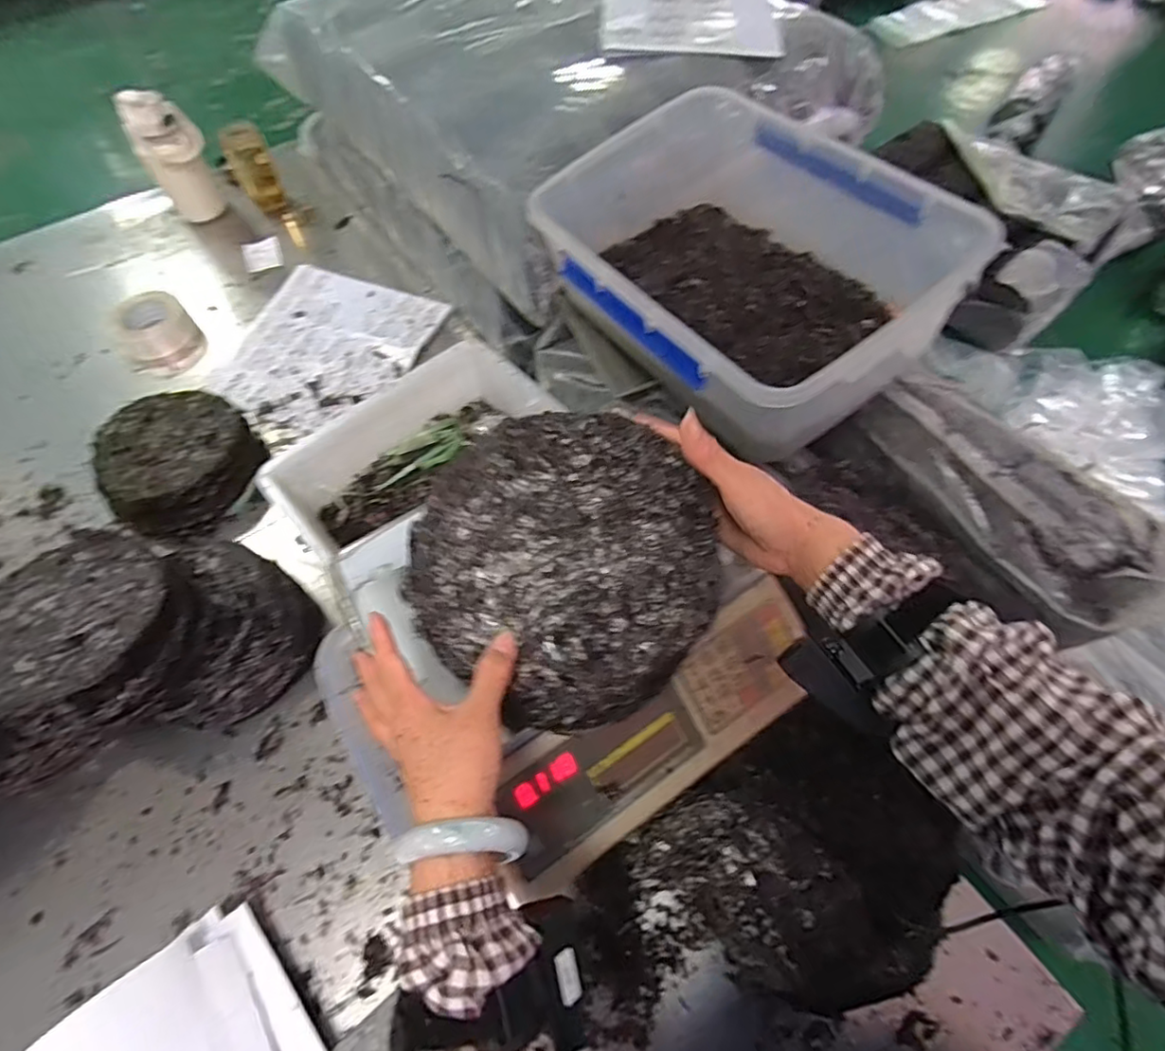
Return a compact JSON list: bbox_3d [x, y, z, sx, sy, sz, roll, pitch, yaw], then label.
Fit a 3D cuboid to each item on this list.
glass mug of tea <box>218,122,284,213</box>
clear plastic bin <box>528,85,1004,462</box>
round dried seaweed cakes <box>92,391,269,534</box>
[{"bbox_3d":[-0.651,-0.710,1.183,0.078,0.139,0.063,-28,63,-14],"label":"glass mug of tea"},{"bbox_3d":[0.162,-0.298,0.677,0.307,0.173,0.443,-29,63,-15],"label":"clear plastic bin"},{"bbox_3d":[-0.596,-0.095,0.876,0.216,0.074,0.223,-1,60,1],"label":"round dried seaweed cakes"}]

